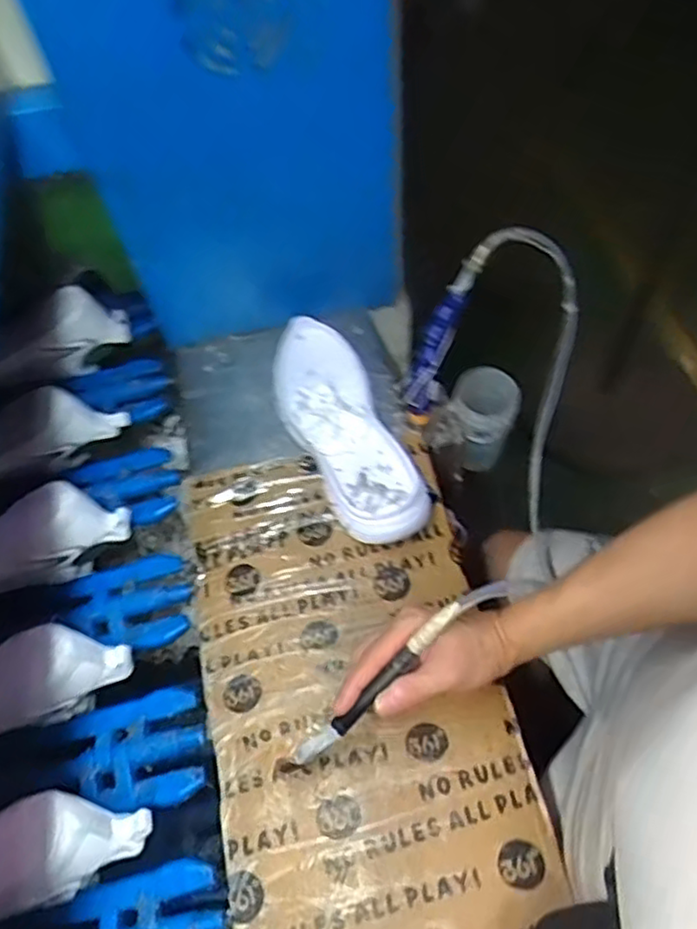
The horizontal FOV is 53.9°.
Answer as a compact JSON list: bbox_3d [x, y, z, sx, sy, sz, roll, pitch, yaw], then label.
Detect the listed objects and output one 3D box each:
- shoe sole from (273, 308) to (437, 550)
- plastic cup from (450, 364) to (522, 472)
[{"bbox_3d":[-0.009,-0.044,0.709,0.098,0.052,0.289,-19,56,-9],"label":"shoe sole"},{"bbox_3d":[0.162,-0.055,0.831,0.069,0.132,0.068,-2,55,3],"label":"plastic cup"}]

